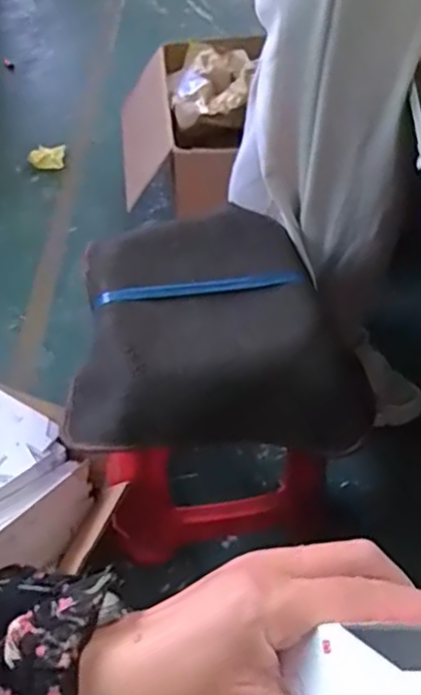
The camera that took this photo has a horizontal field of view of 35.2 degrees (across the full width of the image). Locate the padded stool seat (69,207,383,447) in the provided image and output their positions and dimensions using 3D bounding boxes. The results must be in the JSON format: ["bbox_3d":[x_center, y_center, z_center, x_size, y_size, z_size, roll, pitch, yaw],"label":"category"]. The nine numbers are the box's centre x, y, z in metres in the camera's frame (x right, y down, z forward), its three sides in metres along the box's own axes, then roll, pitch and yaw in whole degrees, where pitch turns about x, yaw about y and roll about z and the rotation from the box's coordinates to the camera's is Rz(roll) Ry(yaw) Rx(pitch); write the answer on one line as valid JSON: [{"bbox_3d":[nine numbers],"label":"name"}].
[{"bbox_3d":[0.001,-0.030,0.905,0.378,0.117,0.372,-5,53,-3],"label":"padded stool seat"}]

